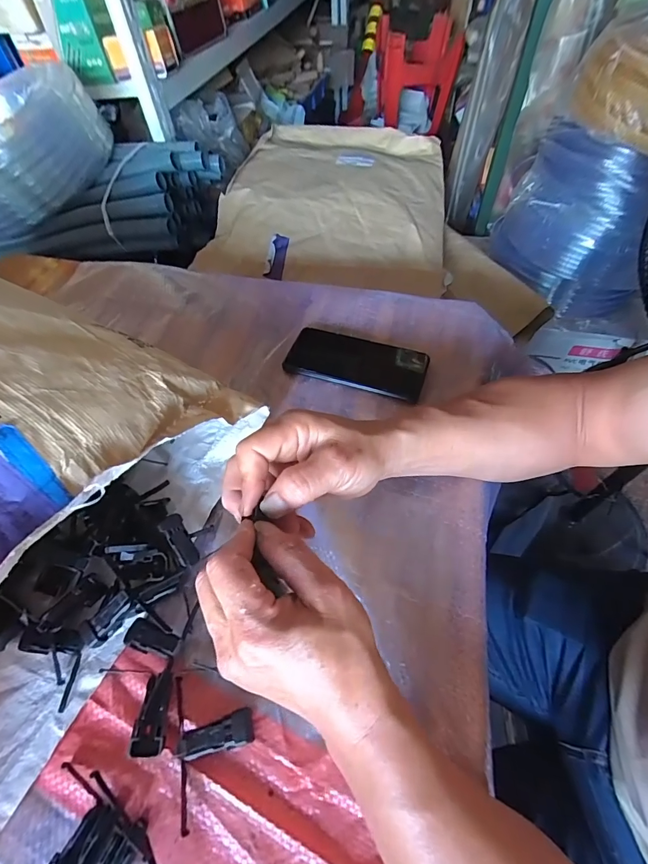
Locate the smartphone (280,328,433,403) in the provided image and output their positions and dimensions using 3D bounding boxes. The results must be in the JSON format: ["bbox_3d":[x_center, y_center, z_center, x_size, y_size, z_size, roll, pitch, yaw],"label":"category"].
[{"bbox_3d":[0.038,-0.085,0.459,0.162,0.013,0.077,17,58,14],"label":"smartphone"}]

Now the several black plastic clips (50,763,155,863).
[{"bbox_3d":[-0.138,0.253,0.231,0.097,0.017,0.050,28,61,20],"label":"several black plastic clips"}]

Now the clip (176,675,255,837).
[{"bbox_3d":[-0.073,0.204,0.259,0.052,0.018,0.081,-13,56,-6],"label":"clip"}]

